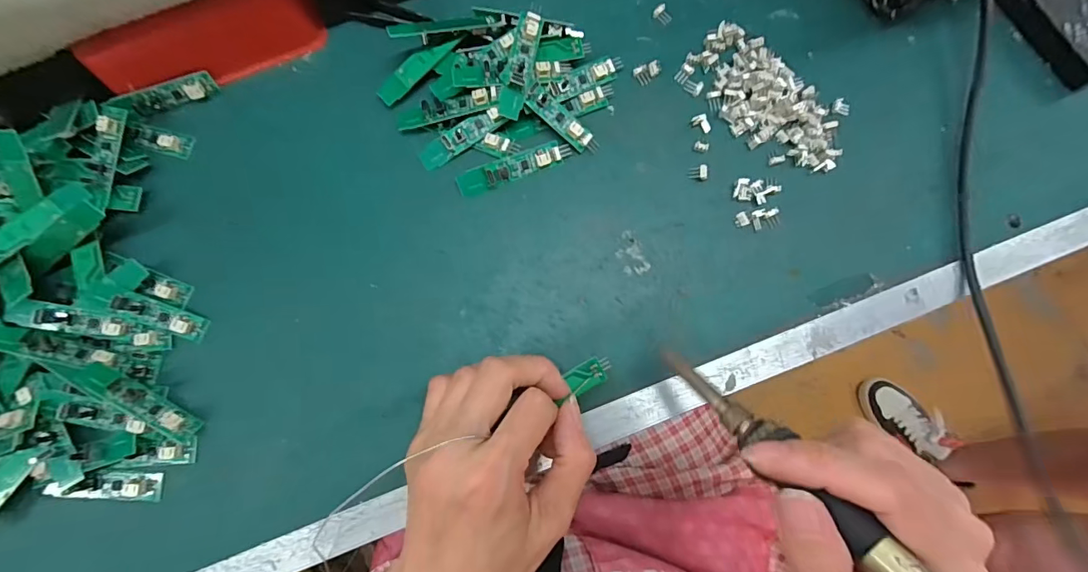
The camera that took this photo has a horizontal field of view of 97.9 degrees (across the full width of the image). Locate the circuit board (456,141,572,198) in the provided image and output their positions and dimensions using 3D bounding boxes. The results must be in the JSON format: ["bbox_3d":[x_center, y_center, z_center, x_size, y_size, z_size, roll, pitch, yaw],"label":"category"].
[{"bbox_3d":[-0.018,-0.070,0.278,0.068,0.006,0.013,-21,83,-3],"label":"circuit board"}]

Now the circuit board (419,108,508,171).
[{"bbox_3d":[-0.049,-0.087,0.277,0.060,0.009,0.013,-32,98,5],"label":"circuit board"}]

